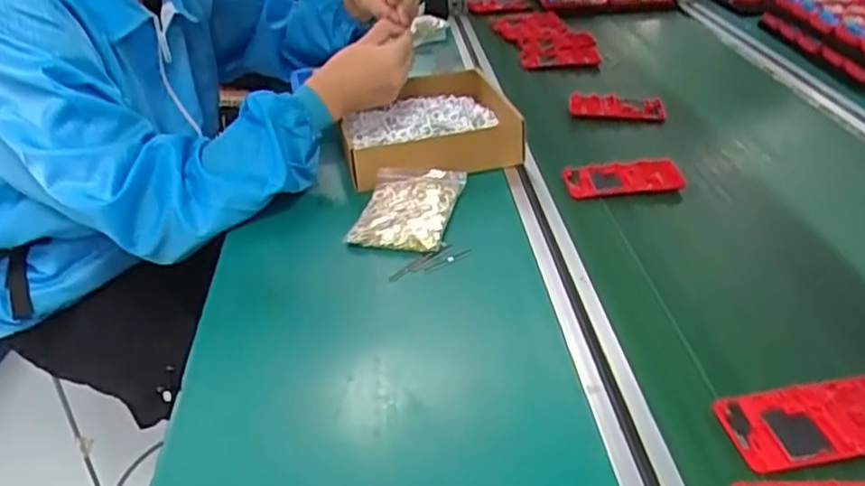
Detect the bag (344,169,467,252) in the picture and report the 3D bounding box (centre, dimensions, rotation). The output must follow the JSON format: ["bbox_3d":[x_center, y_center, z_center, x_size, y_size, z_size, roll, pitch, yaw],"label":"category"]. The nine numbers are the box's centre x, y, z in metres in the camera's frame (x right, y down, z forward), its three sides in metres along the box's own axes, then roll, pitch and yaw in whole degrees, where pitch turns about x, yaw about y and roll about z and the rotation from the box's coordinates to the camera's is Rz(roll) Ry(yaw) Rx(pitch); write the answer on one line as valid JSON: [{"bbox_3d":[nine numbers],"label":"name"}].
[{"bbox_3d":[-0.025,-0.041,0.729,0.093,0.017,0.135,4,33,9],"label":"bag"}]

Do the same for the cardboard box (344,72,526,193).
[{"bbox_3d":[-0.011,-0.150,0.857,0.189,0.060,0.206,-7,33,-8],"label":"cardboard box"}]

